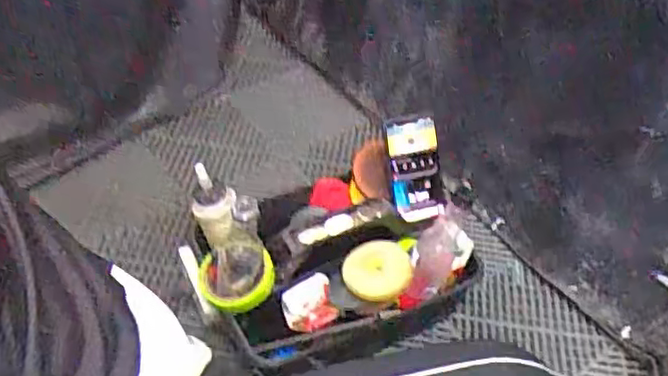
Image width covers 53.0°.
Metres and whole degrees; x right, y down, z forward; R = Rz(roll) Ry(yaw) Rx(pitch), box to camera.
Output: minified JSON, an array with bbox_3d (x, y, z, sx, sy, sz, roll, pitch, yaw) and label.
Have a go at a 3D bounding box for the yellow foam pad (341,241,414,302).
[{"bbox_3d":[0.056,0.106,0.862,0.087,0.018,0.076,-12,68,0],"label":"yellow foam pad"}]

